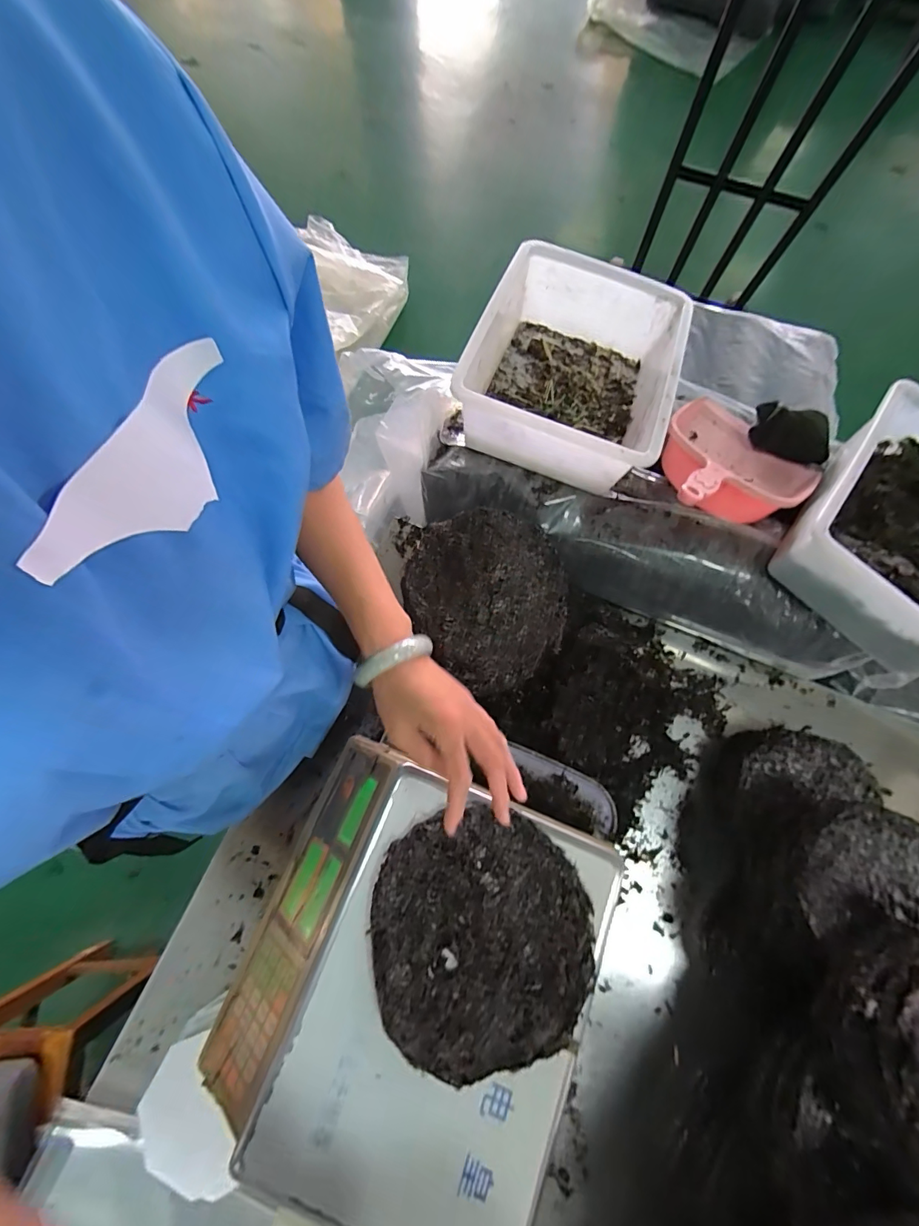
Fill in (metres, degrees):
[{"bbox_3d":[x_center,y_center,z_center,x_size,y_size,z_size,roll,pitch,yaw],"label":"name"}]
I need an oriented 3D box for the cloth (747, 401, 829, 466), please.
[{"bbox_3d":[0.499,-0.271,0.676,0.123,0.052,0.055,27,73,7],"label":"cloth"}]

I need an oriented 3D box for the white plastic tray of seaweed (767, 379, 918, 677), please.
[{"bbox_3d":[0.617,-0.111,0.600,0.267,0.108,0.331,40,75,10],"label":"white plastic tray of seaweed"}]

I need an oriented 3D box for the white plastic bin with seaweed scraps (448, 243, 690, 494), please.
[{"bbox_3d":[0.168,-0.360,0.669,0.281,0.132,0.351,19,72,4],"label":"white plastic bin with seaweed scraps"}]

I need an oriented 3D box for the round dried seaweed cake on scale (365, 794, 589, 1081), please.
[{"bbox_3d":[0.019,0.275,0.392,0.183,0.009,0.187,1,72,-2],"label":"round dried seaweed cake on scale"}]

